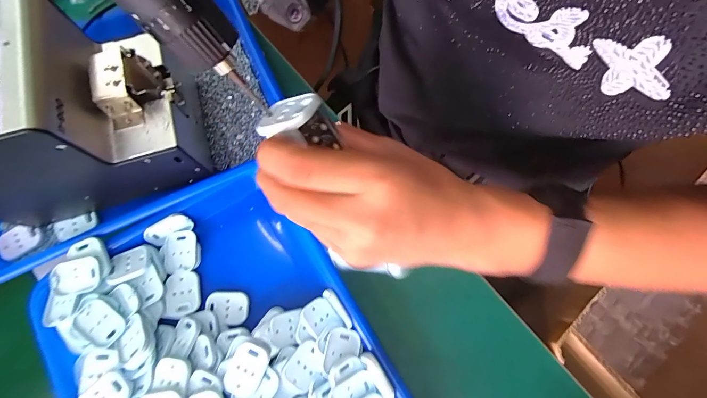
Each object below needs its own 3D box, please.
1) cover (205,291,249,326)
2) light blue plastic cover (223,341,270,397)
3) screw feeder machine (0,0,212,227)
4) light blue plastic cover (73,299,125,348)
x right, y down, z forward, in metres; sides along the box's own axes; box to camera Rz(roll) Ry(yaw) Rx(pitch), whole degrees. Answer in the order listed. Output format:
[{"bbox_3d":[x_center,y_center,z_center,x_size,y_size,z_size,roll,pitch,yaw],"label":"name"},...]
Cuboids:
[{"bbox_3d":[-0.120,0.103,0.322,0.039,0.004,0.029,4,76,1],"label":"cover"},{"bbox_3d":[-0.090,0.143,0.285,0.029,0.009,0.042,18,76,5],"label":"light blue plastic cover"},{"bbox_3d":[-0.246,-0.074,0.289,0.178,0.137,0.128,-15,76,-4],"label":"screw feeder machine"},{"bbox_3d":[-0.220,0.107,0.293,0.027,0.007,0.040,-43,79,-10],"label":"light blue plastic cover"}]

